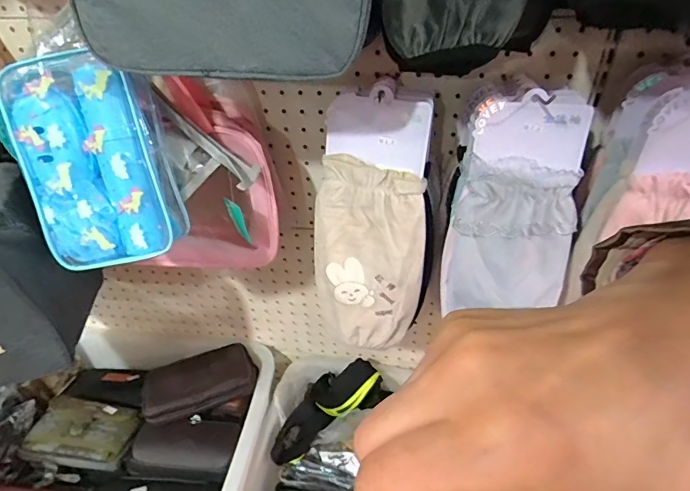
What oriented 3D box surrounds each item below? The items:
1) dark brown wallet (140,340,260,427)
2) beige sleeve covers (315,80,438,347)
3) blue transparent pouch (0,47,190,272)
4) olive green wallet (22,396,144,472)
[{"bbox_3d":[-0.256,0.238,0.774,0.197,0.048,0.095,-14,37,-17],"label":"dark brown wallet"},{"bbox_3d":[0.036,-0.019,0.529,0.138,0.315,0.027,9,23,13],"label":"beige sleeve covers"},{"bbox_3d":[-0.259,-0.084,0.457,0.138,0.208,0.055,-8,15,3],"label":"blue transparent pouch"},{"bbox_3d":[-0.438,0.313,0.734,0.170,0.035,0.103,6,36,11],"label":"olive green wallet"}]

